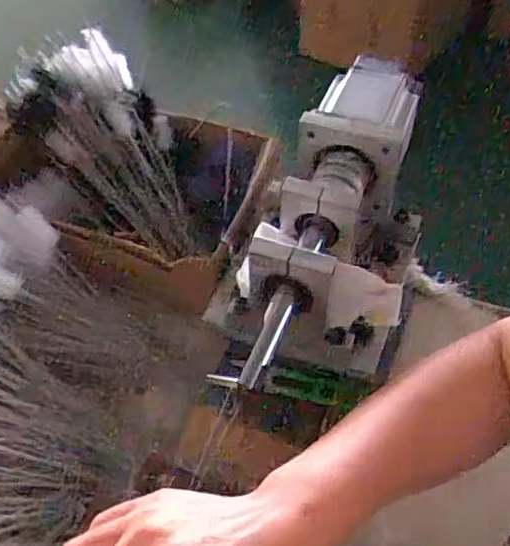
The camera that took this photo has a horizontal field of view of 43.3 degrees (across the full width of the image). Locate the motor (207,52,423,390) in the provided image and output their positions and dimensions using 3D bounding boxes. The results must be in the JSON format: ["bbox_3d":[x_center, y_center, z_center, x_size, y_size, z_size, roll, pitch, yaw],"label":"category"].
[{"bbox_3d":[0.077,-0.055,0.548,0.127,0.124,0.259,15,51,14],"label":"motor"}]

